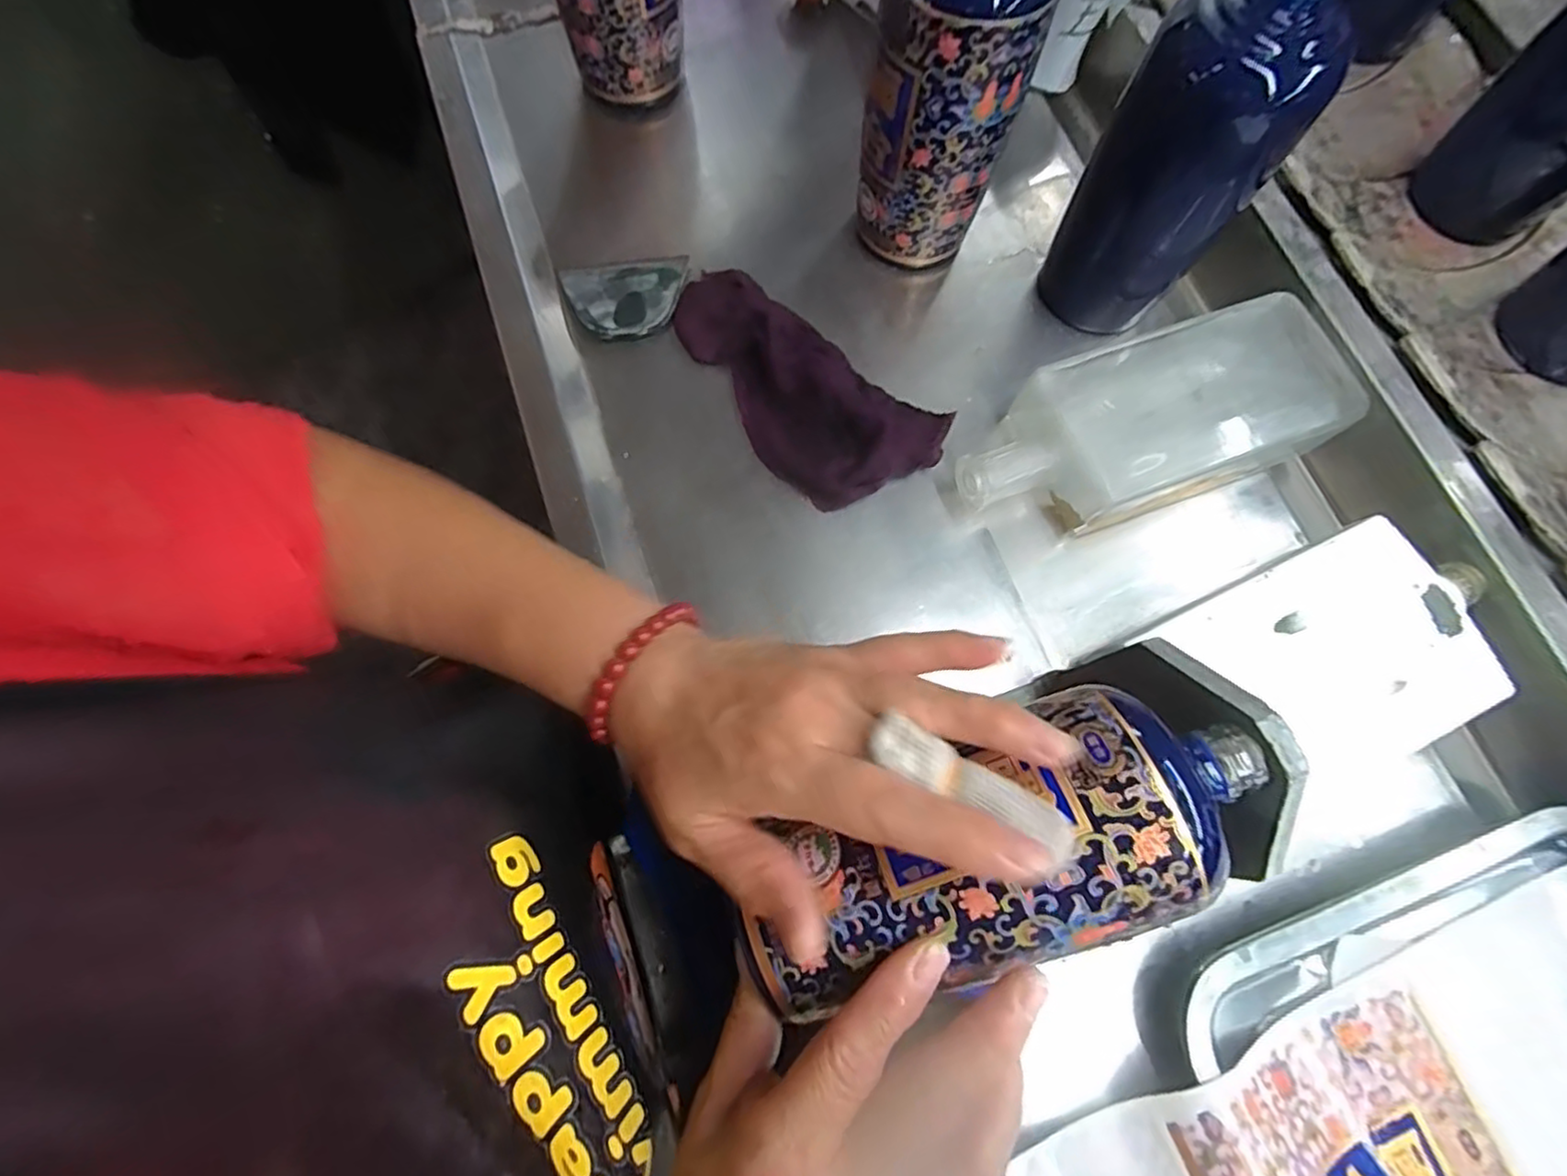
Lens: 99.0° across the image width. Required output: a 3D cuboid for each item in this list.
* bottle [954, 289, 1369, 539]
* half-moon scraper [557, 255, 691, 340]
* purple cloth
[{"bbox_3d":[0.211,-0.093,0.390,0.233,0.050,0.093,-21,74,-3],"label":"bottle"},{"bbox_3d":[-0.099,-0.187,0.428,0.078,0.013,0.058,-12,73,-2],"label":"half-moon scraper"},{"bbox_3d":[0.002,-0.123,0.399,0.186,0.033,0.091,38,78,12],"label":"purple cloth"}]

